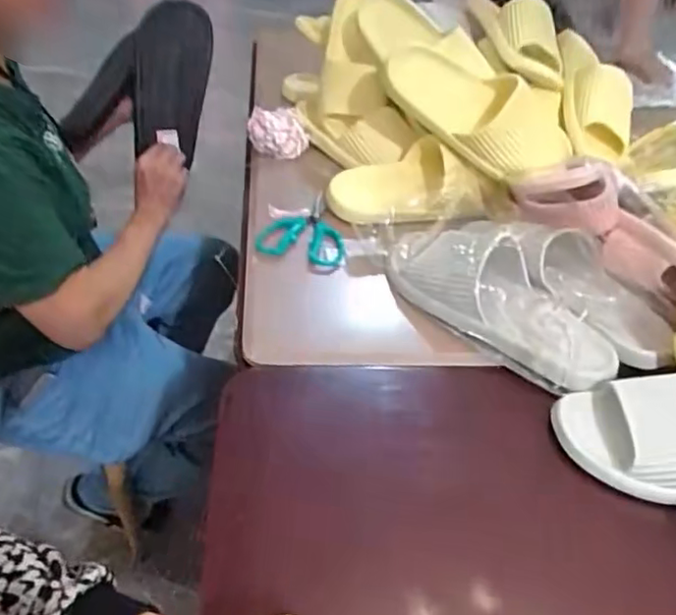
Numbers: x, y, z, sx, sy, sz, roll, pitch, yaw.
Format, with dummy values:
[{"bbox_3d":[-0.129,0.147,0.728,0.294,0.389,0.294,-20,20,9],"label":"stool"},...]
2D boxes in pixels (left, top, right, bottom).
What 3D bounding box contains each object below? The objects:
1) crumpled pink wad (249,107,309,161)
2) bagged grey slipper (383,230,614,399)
[{"bbox_3d":[-0.088,-0.257,0.932,0.088,0.054,0.097,5,40,-2],"label":"crumpled pink wad"},{"bbox_3d":[0.168,-0.017,0.668,0.272,0.068,0.109,34,47,28],"label":"bagged grey slipper"}]

